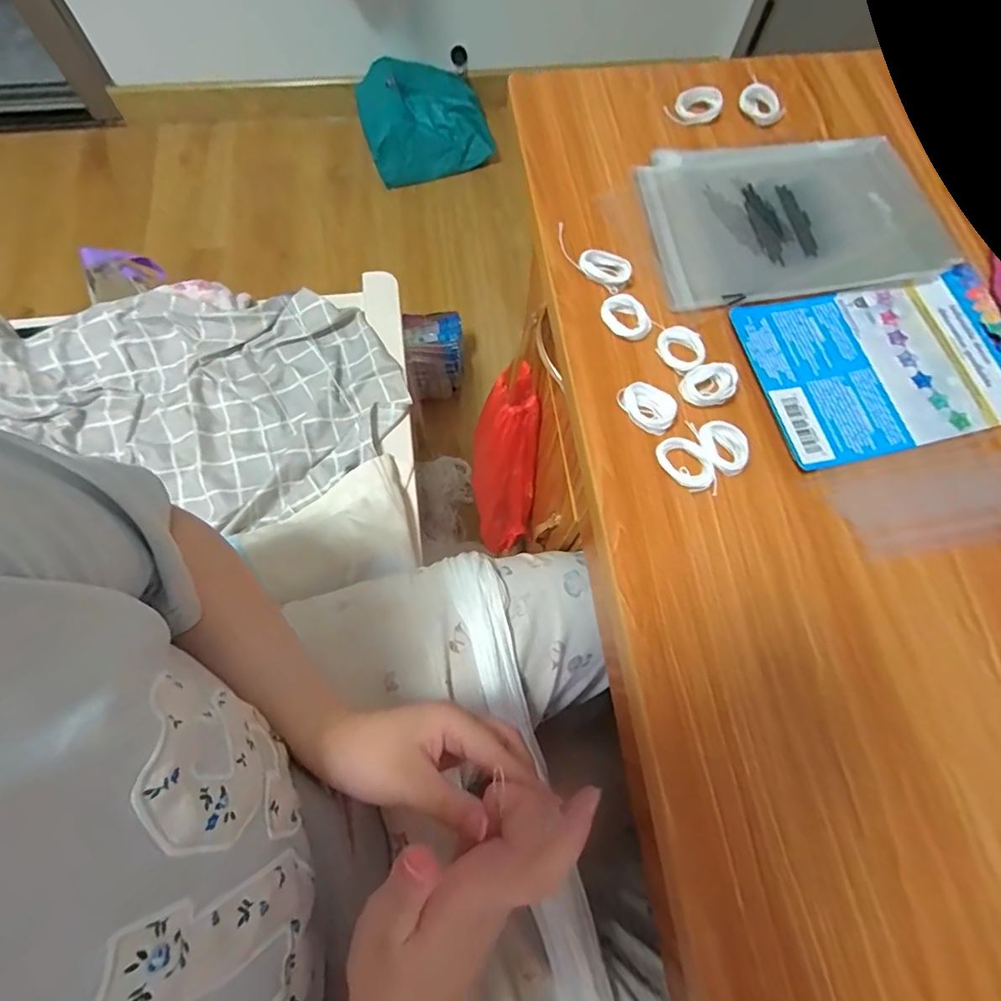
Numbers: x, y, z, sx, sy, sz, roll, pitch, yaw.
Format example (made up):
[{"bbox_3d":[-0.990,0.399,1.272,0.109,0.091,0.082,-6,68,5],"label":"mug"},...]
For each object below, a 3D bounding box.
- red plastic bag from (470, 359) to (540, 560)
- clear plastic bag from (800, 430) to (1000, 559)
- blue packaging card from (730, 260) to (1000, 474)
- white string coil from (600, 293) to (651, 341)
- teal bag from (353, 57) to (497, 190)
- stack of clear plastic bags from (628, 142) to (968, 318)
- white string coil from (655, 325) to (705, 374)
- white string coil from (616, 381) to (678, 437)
[{"bbox_3d":[0.006,-0.041,0.686,0.082,0.324,0.052,10,53,8],"label":"red plastic bag"},{"bbox_3d":[0.255,-0.003,0.301,0.124,0.005,0.061,-14,72,-6],"label":"clear plastic bag"},{"bbox_3d":[0.251,-0.089,0.330,0.180,0.007,0.114,-13,72,-7],"label":"blue packaging card"},{"bbox_3d":[0.082,-0.120,0.336,0.029,0.007,0.033,-17,72,-6],"label":"white string coil"},{"bbox_3d":[-0.208,-1.022,1.339,0.316,0.098,0.292,-18,73,-8],"label":"teal bag"},{"bbox_3d":[0.207,-0.203,0.365,0.202,0.004,0.138,-6,71,-3],"label":"stack of clear plastic bags"},{"bbox_3d":[0.116,-0.098,0.326,0.030,0.008,0.030,0,71,-1],"label":"white string coil"},{"bbox_3d":[0.088,-0.057,0.311,0.035,0.013,0.022,28,73,8],"label":"white string coil"}]

